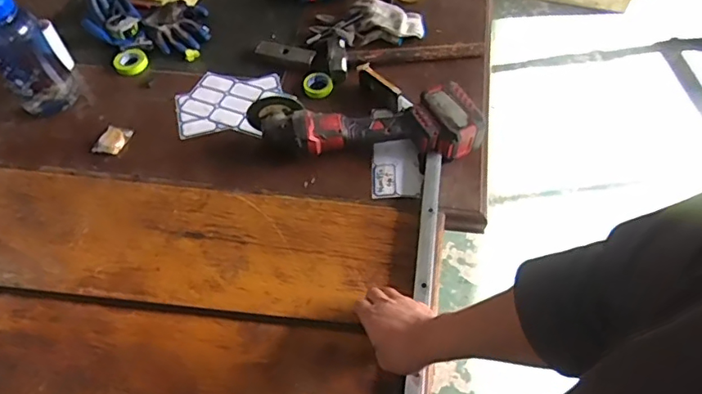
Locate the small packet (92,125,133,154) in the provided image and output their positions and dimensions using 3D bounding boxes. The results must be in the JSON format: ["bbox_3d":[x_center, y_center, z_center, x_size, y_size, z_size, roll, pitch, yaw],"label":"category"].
[{"bbox_3d":[-0.442,-0.104,0.997,0.060,0.015,0.052,12,56,13],"label":"small packet"}]

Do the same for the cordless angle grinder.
[{"bbox_3d":[0.022,-0.136,0.937,0.387,0.083,0.130,-1,56,3],"label":"cordless angle grinder"}]

